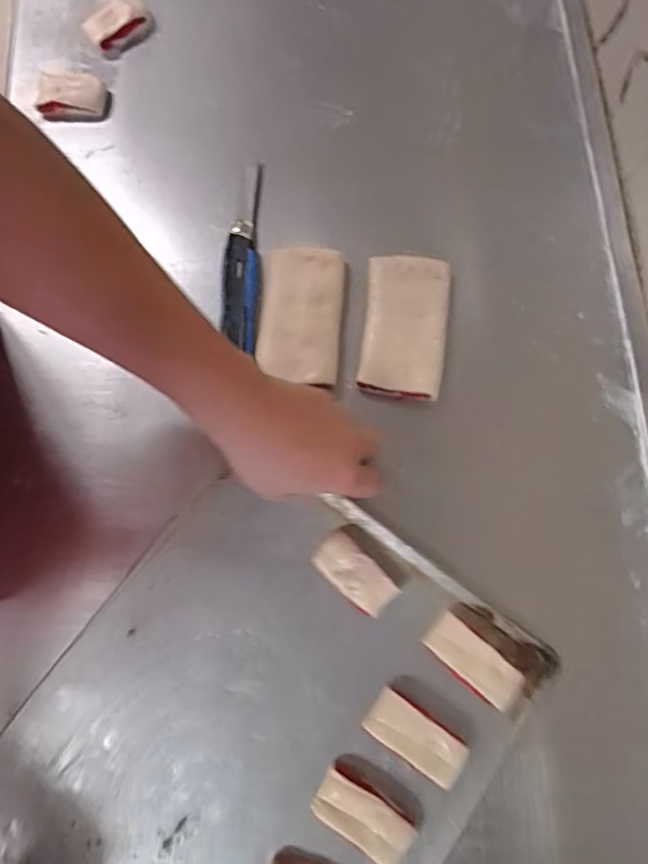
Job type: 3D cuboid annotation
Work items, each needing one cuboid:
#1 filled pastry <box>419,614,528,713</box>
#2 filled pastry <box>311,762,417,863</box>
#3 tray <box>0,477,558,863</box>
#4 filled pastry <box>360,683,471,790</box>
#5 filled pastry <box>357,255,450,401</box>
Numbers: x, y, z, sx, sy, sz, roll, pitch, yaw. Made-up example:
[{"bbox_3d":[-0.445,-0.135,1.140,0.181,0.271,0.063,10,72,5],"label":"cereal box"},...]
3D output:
[{"bbox_3d":[0.119,0.184,0.418,0.078,0.019,0.035,42,79,8],"label":"filled pastry"},{"bbox_3d":[0.030,0.290,0.395,0.075,0.017,0.038,35,78,6],"label":"filled pastry"},{"bbox_3d":[-0.067,0.269,0.404,0.325,0.029,0.442,36,79,8],"label":"tray"},{"bbox_3d":[0.072,0.238,0.405,0.079,0.020,0.038,35,78,6],"label":"filled pastry"},{"bbox_3d":[0.074,-0.096,0.491,0.074,0.041,0.134,8,76,0],"label":"filled pastry"}]

